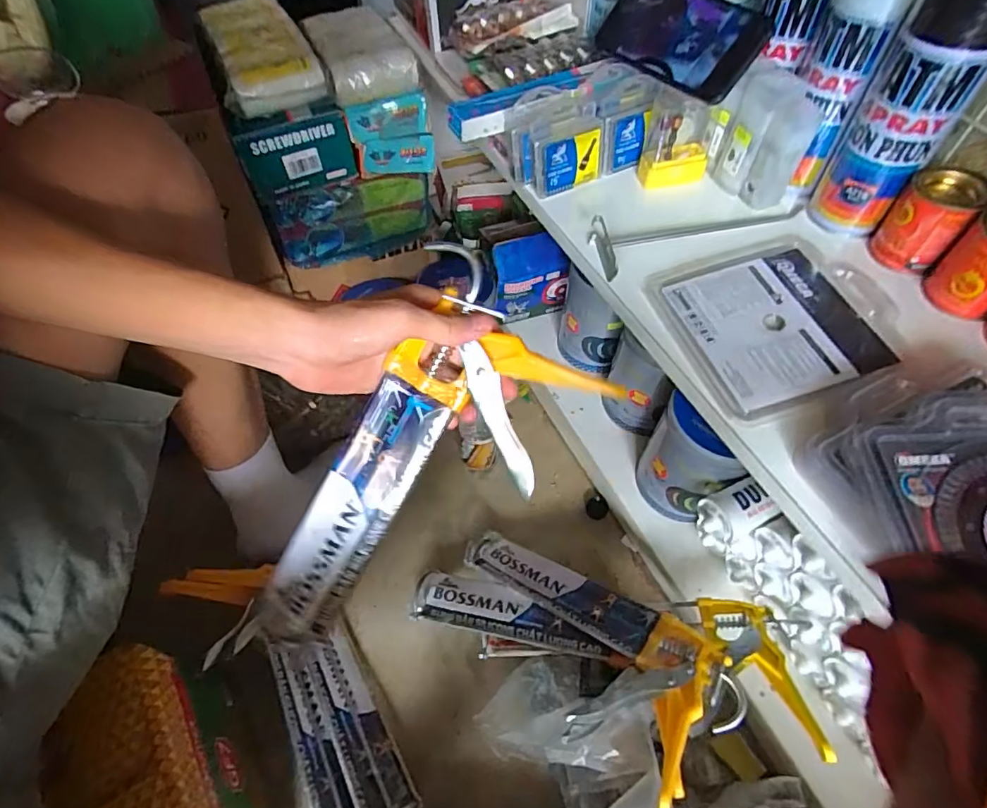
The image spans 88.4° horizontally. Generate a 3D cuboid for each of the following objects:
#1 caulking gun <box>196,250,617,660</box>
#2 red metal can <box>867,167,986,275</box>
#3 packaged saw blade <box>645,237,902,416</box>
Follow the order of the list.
[{"bbox_3d":[-0.080,0.072,0.386,0.349,0.073,0.123,-49,63,13],"label":"caulking gun"},{"bbox_3d":[0.354,-0.149,0.418,0.048,0.068,0.053,-37,63,-23],"label":"red metal can"},{"bbox_3d":[0.234,-0.073,0.413,0.167,0.011,0.152,-14,57,-10],"label":"packaged saw blade"}]

